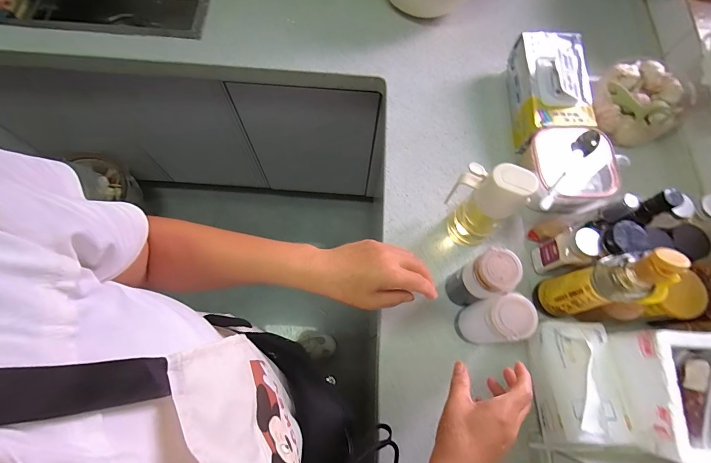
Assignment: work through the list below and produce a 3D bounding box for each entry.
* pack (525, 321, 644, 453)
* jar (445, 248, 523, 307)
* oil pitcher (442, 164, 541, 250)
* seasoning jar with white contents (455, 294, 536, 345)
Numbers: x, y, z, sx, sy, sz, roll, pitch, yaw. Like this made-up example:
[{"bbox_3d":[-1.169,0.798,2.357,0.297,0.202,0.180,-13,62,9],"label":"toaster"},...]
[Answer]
[{"bbox_3d":[0.323,0.217,0.502,0.102,0.091,0.169,1,71,-2],"label":"pack"},{"bbox_3d":[0.185,0.075,0.532,0.052,0.169,0.056,1,71,-2],"label":"jar"},{"bbox_3d":[0.194,-0.036,0.561,0.086,0.192,0.062,18,71,4],"label":"oil pitcher"},{"bbox_3d":[0.194,0.132,0.513,0.053,0.170,0.058,1,71,-2],"label":"seasoning jar with white contents"}]

